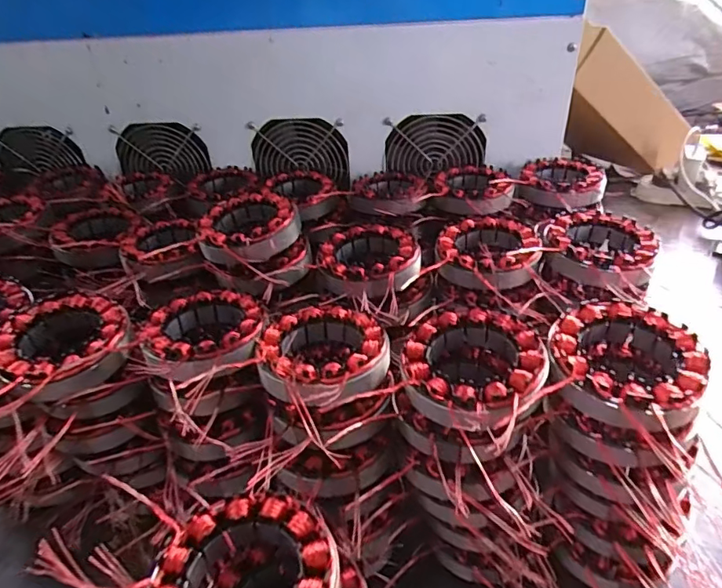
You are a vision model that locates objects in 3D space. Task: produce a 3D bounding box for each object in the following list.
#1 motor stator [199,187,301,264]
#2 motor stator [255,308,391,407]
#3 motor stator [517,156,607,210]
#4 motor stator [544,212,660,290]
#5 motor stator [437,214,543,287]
[{"bbox_3d":[-0.099,-0.059,0.444,0.084,0.033,0.092,-13,35,-14],"label":"motor stator"},{"bbox_3d":[-0.021,0.042,0.336,0.083,0.031,0.094,-30,42,-33],"label":"motor stator"},{"bbox_3d":[0.218,-0.119,0.546,0.085,0.027,0.094,10,36,19],"label":"motor stator"},{"bbox_3d":[0.196,-0.035,0.413,0.080,0.031,0.095,13,38,23],"label":"motor stator"},{"bbox_3d":[0.108,-0.035,0.431,0.083,0.034,0.096,5,35,13],"label":"motor stator"}]

